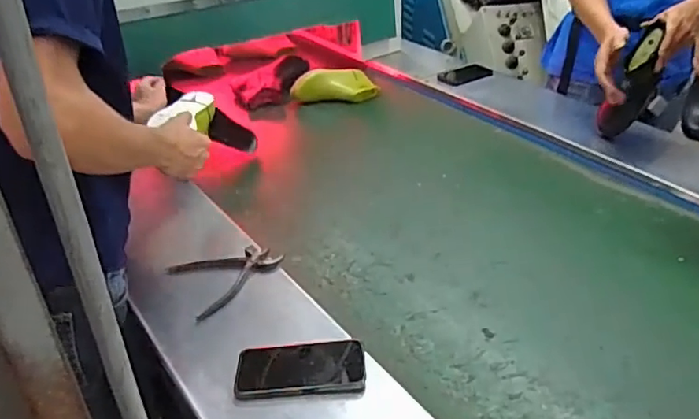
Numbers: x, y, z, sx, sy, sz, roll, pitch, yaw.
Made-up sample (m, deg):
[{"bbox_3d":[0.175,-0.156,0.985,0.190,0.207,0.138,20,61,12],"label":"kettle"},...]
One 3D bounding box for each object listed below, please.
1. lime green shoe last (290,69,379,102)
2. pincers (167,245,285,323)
[{"bbox_3d":[-0.041,-0.349,1.608,0.246,0.075,0.096,-6,34,-6],"label":"lime green shoe last"},{"bbox_3d":[-0.200,0.100,0.949,0.166,0.027,0.147,-23,39,-25],"label":"pincers"}]

